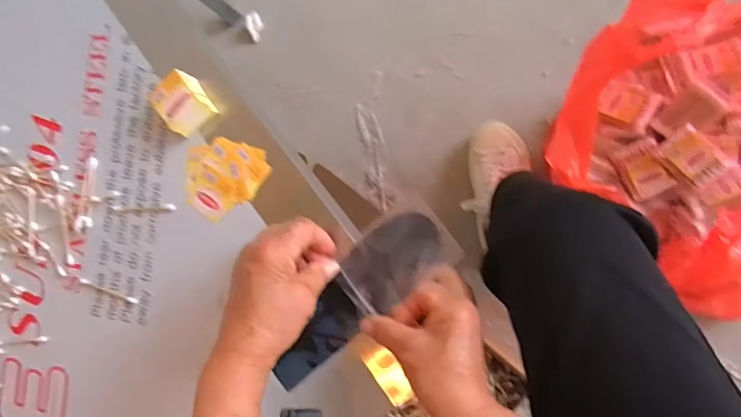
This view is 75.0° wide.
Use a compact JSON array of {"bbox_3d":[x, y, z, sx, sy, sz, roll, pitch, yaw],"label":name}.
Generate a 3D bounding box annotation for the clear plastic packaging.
[{"bbox_3d":[0.020,0.041,0.398,0.098,0.025,0.061,-36,84,7],"label":"clear plastic packaging"}]

